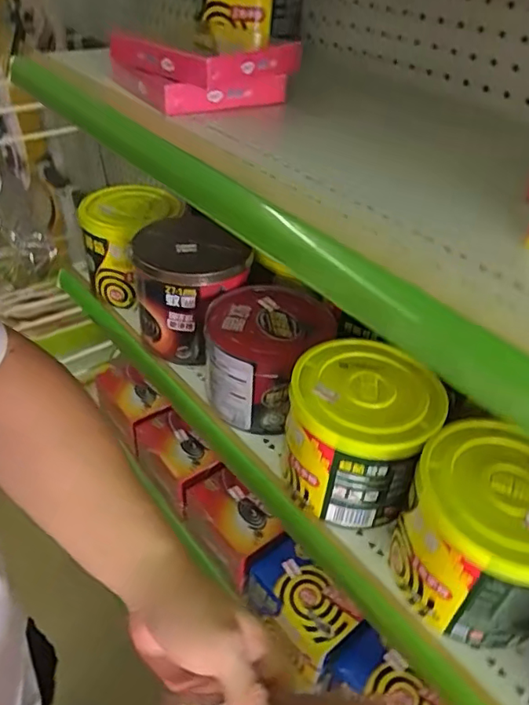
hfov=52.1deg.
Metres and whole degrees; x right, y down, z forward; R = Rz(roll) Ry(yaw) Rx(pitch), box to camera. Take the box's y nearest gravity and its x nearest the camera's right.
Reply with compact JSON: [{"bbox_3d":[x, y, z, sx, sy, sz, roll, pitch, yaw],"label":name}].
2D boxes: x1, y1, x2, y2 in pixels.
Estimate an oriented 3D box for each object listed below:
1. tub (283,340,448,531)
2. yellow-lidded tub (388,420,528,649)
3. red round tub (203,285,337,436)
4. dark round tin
[{"bbox_3d":[0.087,0.075,0.503,0.128,0.110,0.127,2,41,-1],"label":"tub"},{"bbox_3d":[0.177,0.143,0.429,0.123,0.114,0.124,2,41,-1],"label":"yellow-lidded tub"},{"bbox_3d":[0.000,0.001,0.590,0.123,0.102,0.134,2,41,-1],"label":"red round tub"},{"bbox_3d":[-0.087,-0.074,0.643,0.126,0.131,0.132,-7,42,-12],"label":"dark round tin"}]

